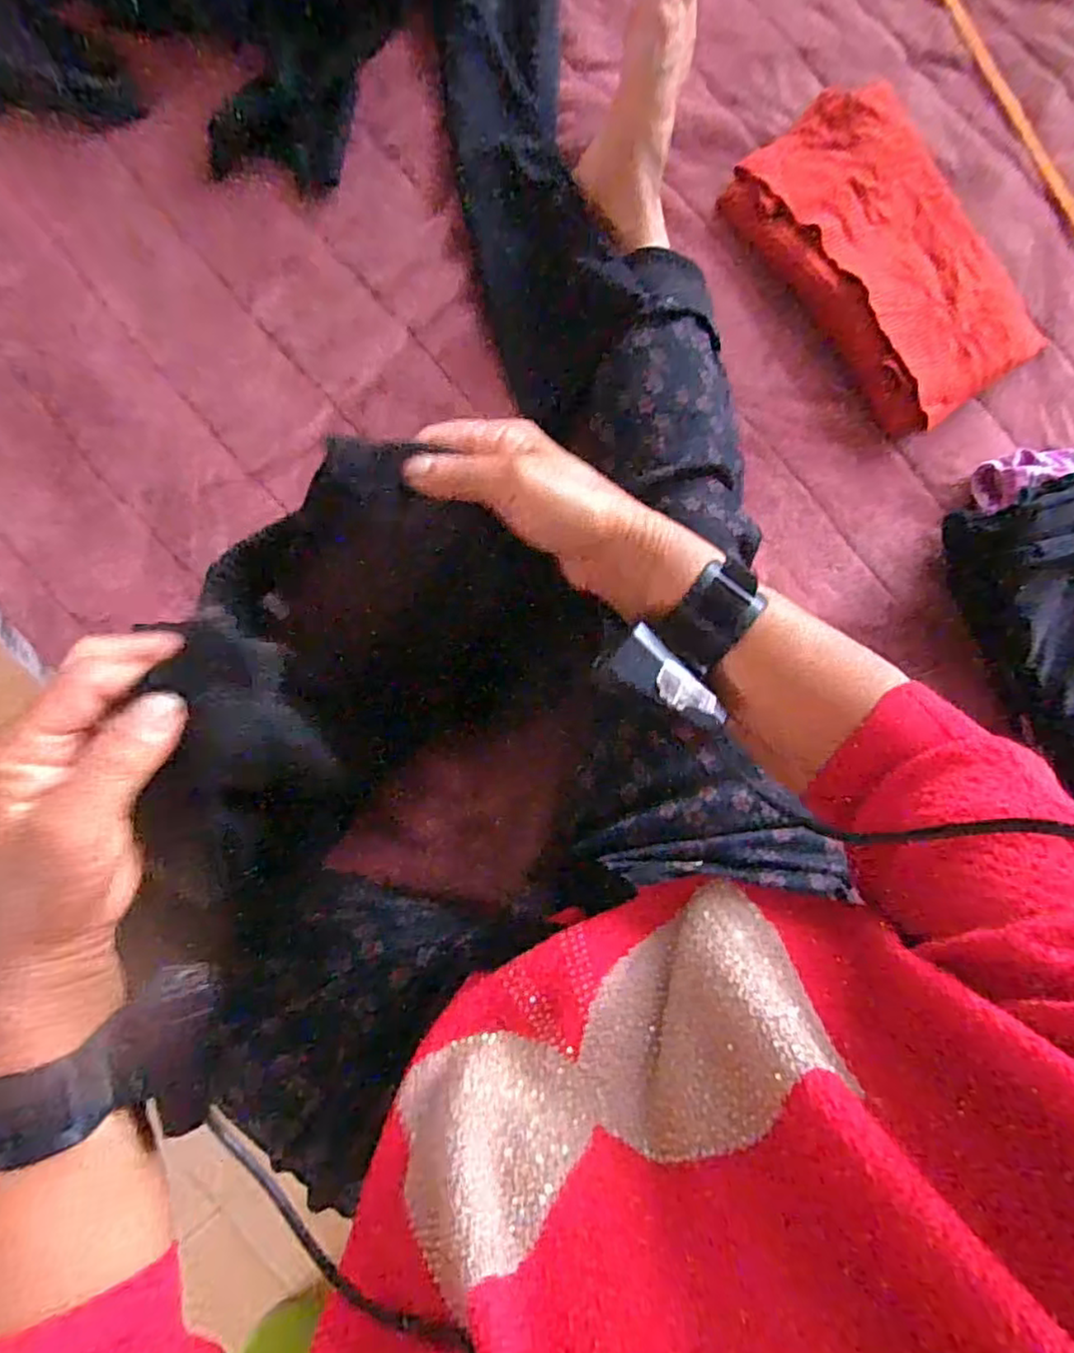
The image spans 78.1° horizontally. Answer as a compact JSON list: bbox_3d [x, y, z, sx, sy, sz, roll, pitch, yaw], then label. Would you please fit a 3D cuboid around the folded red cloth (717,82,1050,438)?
[{"bbox_3d":[0.342,-0.405,0.640,0.200,0.038,0.308,-34,89,-6],"label":"folded red cloth"}]

